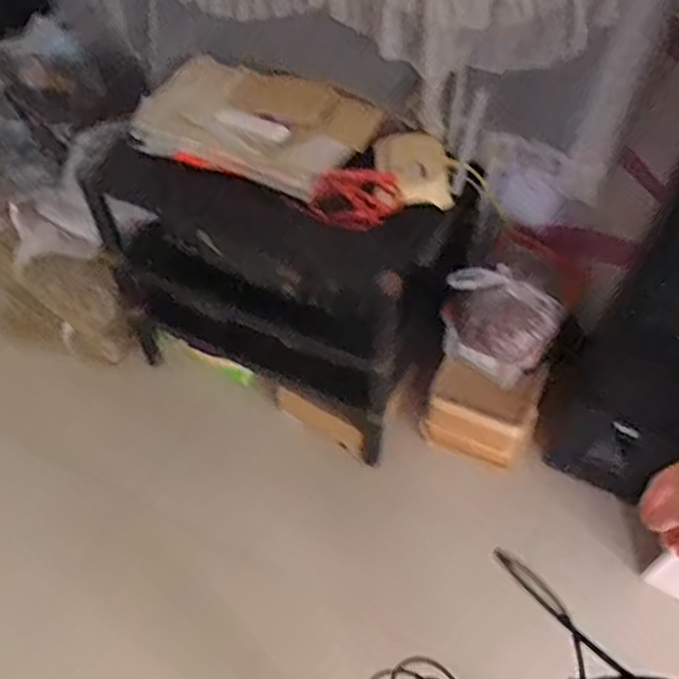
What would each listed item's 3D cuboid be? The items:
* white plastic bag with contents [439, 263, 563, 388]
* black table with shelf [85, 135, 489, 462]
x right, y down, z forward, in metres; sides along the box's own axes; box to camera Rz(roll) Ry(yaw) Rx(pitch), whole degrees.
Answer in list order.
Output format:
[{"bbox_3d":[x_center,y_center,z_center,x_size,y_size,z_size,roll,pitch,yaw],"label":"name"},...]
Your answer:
[{"bbox_3d":[0.307,-0.013,1.315,0.221,0.239,0.121,14,55,10],"label":"white plastic bag with contents"},{"bbox_3d":[-0.104,-0.155,1.430,0.681,0.516,0.374,24,57,17],"label":"black table with shelf"}]

